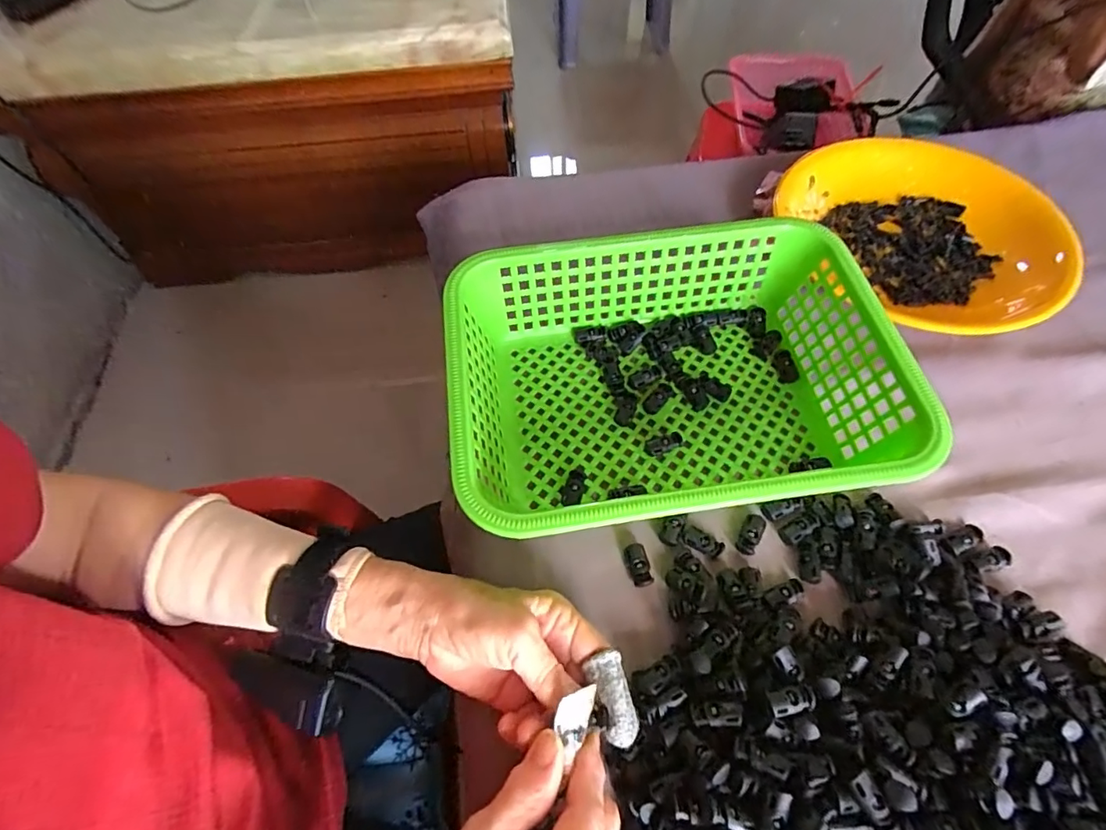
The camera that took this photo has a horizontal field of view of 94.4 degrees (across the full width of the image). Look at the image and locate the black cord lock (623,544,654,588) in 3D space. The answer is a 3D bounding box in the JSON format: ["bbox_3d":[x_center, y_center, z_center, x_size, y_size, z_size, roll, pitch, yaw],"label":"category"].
[{"bbox_3d":[0.057,0.100,0.341,0.013,0.009,0.027,-14,60,-7],"label":"black cord lock"}]

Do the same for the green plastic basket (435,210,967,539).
[{"bbox_3d":[0.082,-0.024,0.369,0.296,0.080,0.216,-7,59,-3],"label":"green plastic basket"}]

